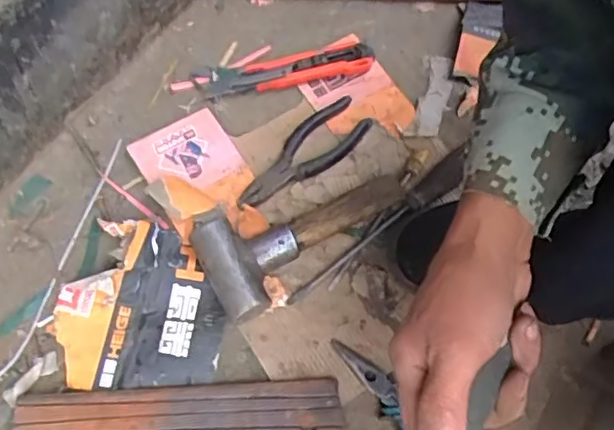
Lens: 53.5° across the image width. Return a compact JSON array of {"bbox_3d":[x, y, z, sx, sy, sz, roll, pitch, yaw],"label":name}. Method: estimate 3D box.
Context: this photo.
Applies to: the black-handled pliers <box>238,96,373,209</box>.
[{"bbox_3d":[0.000,-0.055,0.602,0.052,0.020,0.157,39,71,13],"label":"black-handled pliers"}]

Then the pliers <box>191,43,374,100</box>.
[{"bbox_3d":[-0.024,-0.155,0.644,0.187,0.024,0.041,-7,68,-6],"label":"pliers"}]

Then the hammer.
[{"bbox_3d":[-0.003,0.006,0.563,0.200,0.043,0.107,-27,71,-13],"label":"hammer"}]

